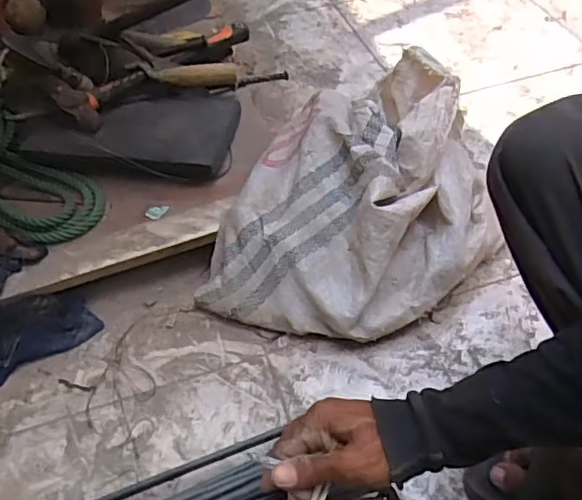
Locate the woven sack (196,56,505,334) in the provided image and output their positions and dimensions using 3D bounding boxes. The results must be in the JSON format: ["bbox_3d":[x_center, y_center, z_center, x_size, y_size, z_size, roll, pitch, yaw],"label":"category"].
[{"bbox_3d":[0.091,-0.071,0.807,0.327,0.203,0.362,15,53,15],"label":"woven sack"}]

